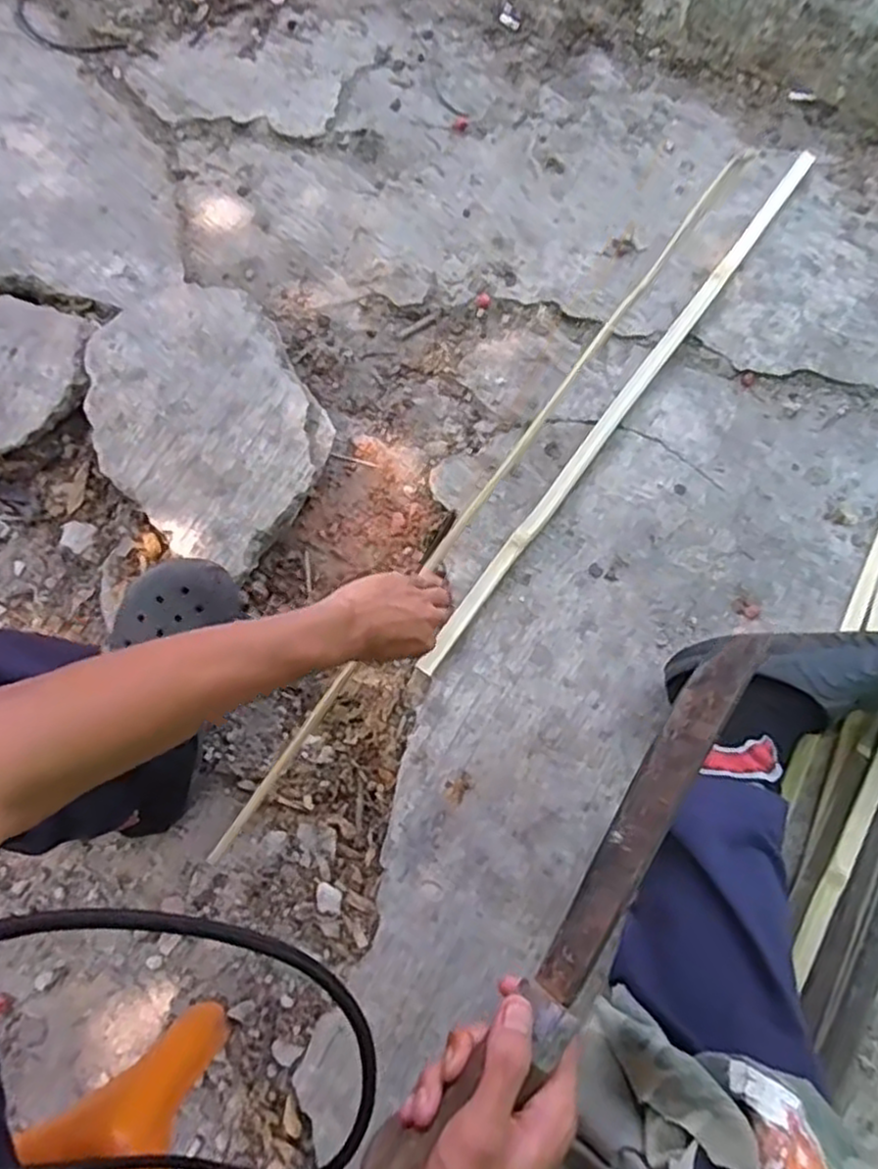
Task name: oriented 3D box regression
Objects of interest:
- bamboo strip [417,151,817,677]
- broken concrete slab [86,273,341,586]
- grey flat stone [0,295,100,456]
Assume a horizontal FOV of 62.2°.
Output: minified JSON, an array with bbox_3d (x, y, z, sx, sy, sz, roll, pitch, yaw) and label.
[{"bbox_3d":[0.246,-0.246,0.905,0.023,0.015,0.872,36,77,7],"label":"bamboo strip"},{"bbox_3d":[-0.268,-0.185,0.849,0.236,0.055,0.341,-31,79,-4],"label":"broken concrete slab"},{"bbox_3d":[-0.519,-0.263,0.879,0.203,0.022,0.193,1,75,-2],"label":"grey flat stone"}]

